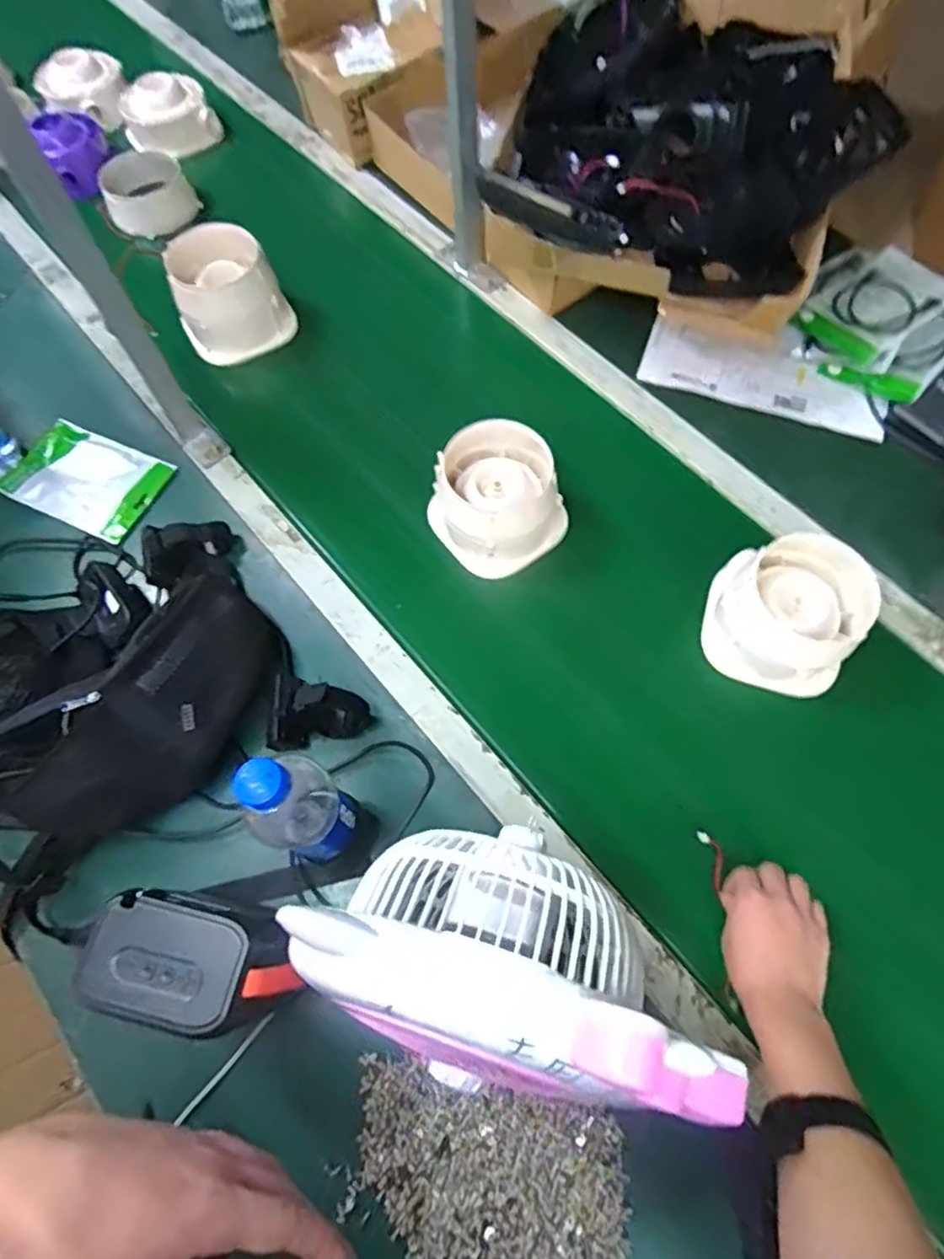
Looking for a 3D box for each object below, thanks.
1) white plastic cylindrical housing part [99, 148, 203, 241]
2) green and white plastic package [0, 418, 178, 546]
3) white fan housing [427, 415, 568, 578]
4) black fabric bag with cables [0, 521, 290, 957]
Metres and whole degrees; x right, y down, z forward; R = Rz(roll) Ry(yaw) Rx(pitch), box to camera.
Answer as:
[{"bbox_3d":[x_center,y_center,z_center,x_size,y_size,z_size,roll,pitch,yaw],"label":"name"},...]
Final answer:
[{"bbox_3d":[-0.479,-0.648,0.950,0.120,0.062,0.131,-1,66,1],"label":"white plastic cylindrical housing part"},{"bbox_3d":[-0.460,-0.182,0.761,0.180,0.014,0.120,24,69,11],"label":"green and white plastic package"},{"bbox_3d":[0.027,-0.150,0.709,0.144,0.100,0.136,-28,68,-10],"label":"white fan housing"},{"bbox_3d":[-0.359,0.051,0.596,0.386,0.135,0.253,-42,72,-15],"label":"black fabric bag with cables"}]

